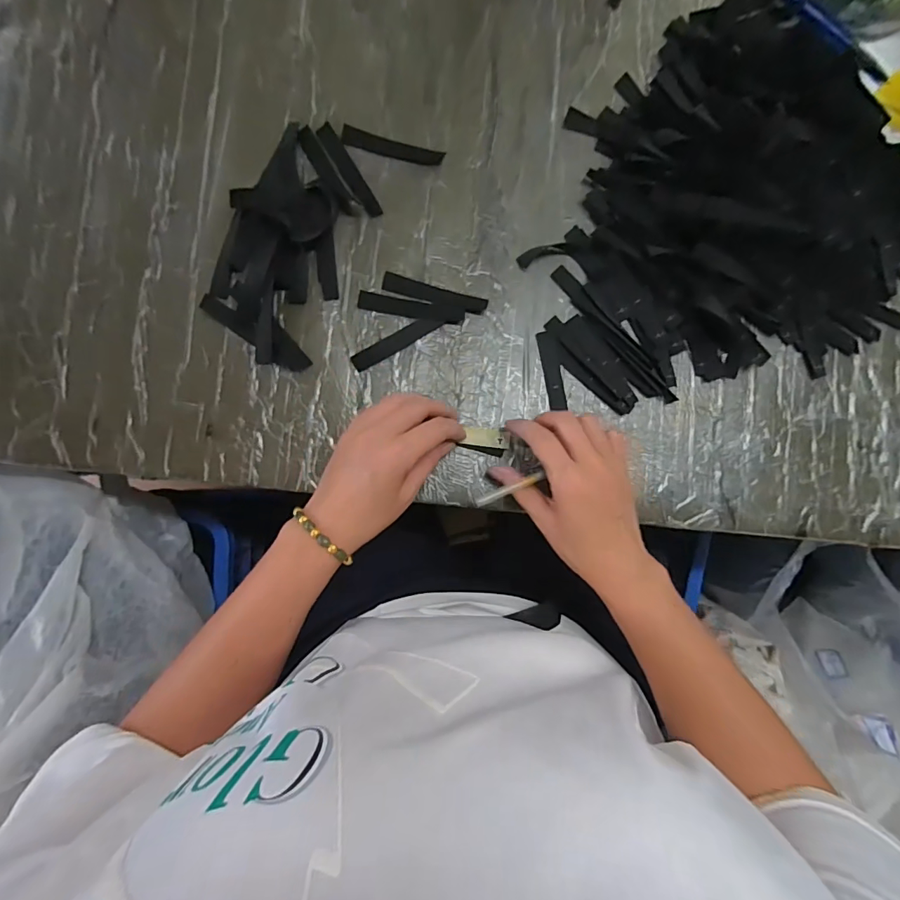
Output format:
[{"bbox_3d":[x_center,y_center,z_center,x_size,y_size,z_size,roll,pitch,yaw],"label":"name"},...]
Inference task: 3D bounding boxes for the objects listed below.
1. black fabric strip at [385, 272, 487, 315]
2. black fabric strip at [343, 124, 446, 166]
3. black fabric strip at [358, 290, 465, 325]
[{"bbox_3d":[-0.013,-0.135,0.400,0.091,0.004,0.016,15,86,-1],"label":"black fabric strip"},{"bbox_3d":[-0.050,-0.265,0.403,0.088,0.004,0.017,14,86,-1],"label":"black fabric strip"},{"bbox_3d":[-0.033,-0.123,0.398,0.091,0.004,0.016,8,86,-2],"label":"black fabric strip"}]

